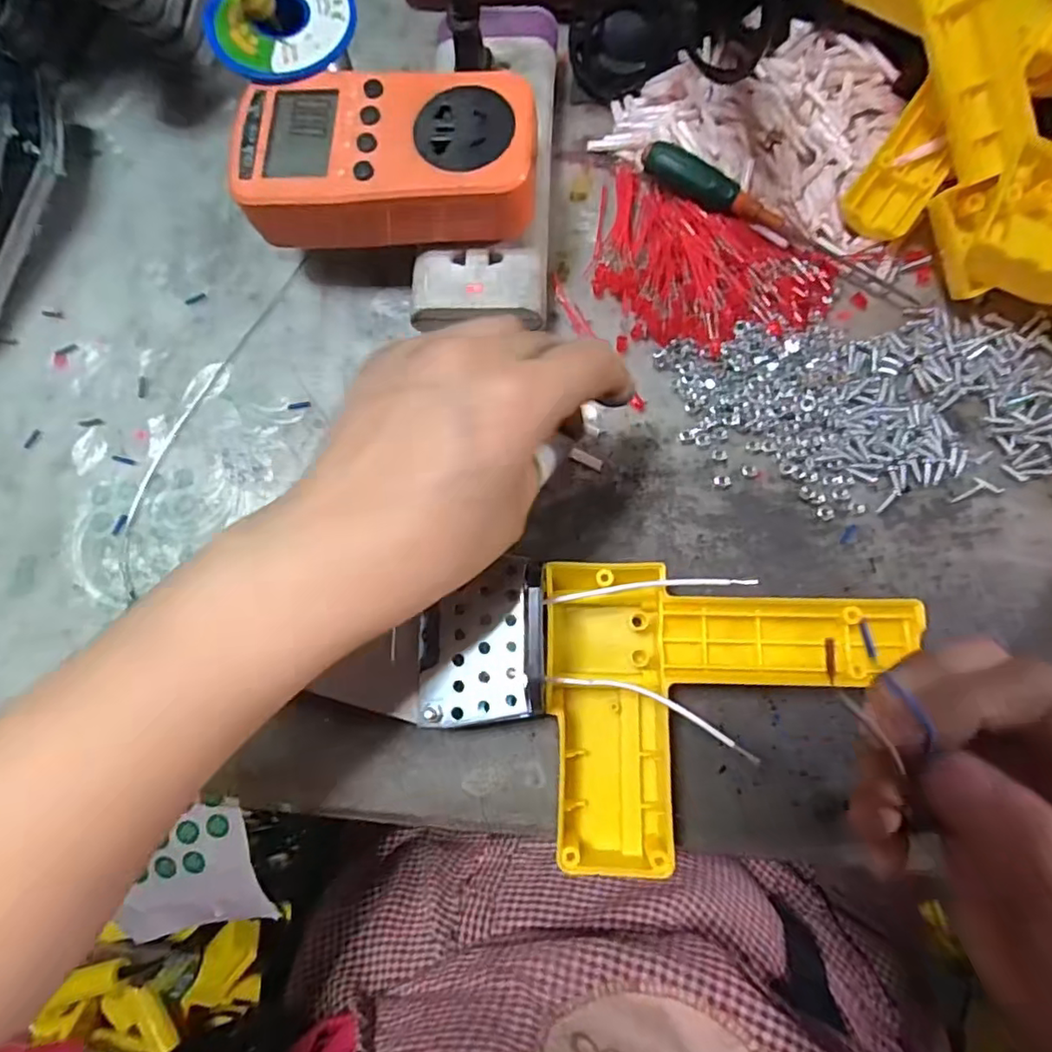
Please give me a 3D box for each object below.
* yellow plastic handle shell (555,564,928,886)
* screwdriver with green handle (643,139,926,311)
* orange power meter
[{"bbox_3d":[0.080,0.073,0.238,0.140,0.033,0.115,-1,78,1],"label":"yellow plastic handle shell"},{"bbox_3d":[0.124,-0.148,0.288,0.145,0.015,0.015,28,80,7],"label":"screwdriver with green handle"},{"bbox_3d":[-0.059,-0.158,0.258,0.124,0.031,0.064,2,79,2],"label":"orange power meter"}]

